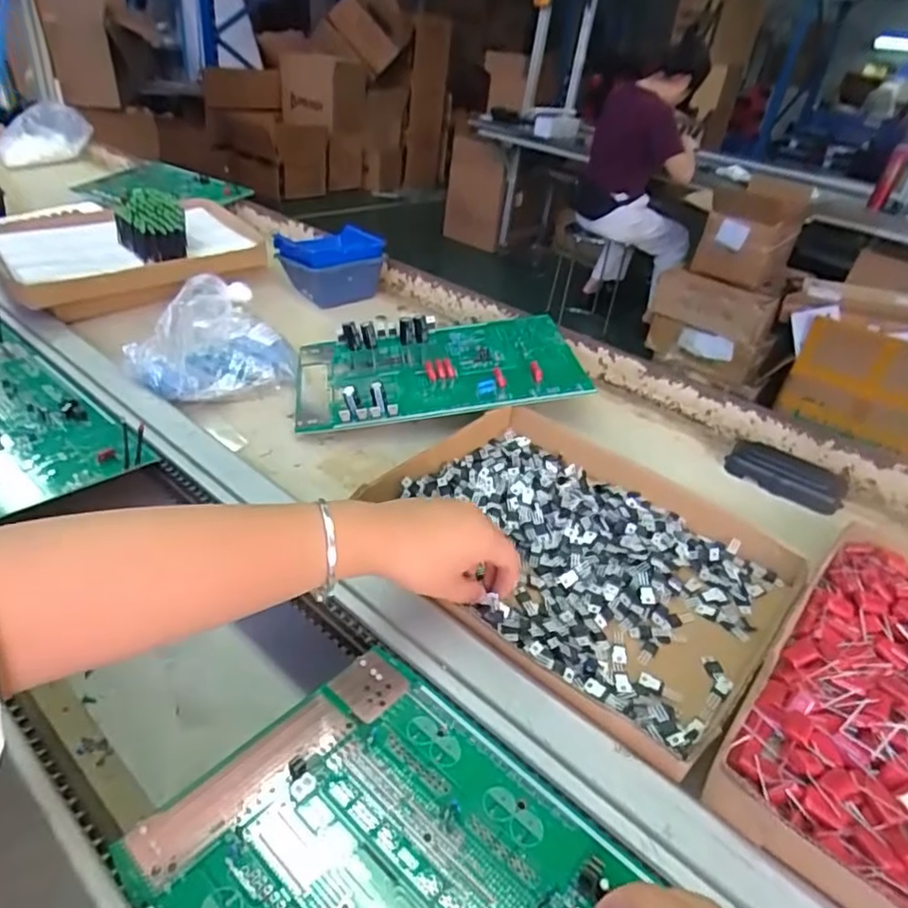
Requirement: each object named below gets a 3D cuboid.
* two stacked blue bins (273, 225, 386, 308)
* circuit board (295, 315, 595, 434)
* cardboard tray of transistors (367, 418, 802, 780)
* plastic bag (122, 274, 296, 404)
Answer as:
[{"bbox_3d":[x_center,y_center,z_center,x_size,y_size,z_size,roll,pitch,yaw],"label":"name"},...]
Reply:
[{"bbox_3d":[-0.179,-0.270,0.903,0.126,0.095,0.106,-13,38,-33],"label":"two stacked blue bins"},{"bbox_3d":[-0.022,-0.106,0.702,0.316,0.046,0.203,-8,37,-1],"label":"circuit board"},{"bbox_3d":[0.102,0.071,0.509,0.309,0.028,0.239,33,45,33],"label":"cardboard tray of transistors"},{"bbox_3d":[-0.258,-0.122,0.683,0.130,0.091,0.142,24,34,21],"label":"plastic bag"}]

